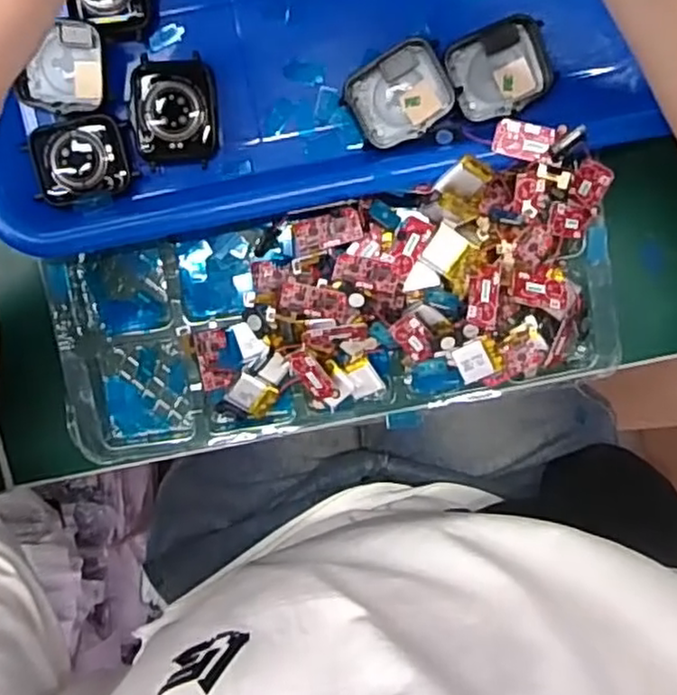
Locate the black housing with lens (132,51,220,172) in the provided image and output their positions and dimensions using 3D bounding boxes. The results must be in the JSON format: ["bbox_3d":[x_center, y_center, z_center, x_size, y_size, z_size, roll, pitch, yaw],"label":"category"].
[{"bbox_3d":[-0.071,-0.103,0.302,0.035,0.009,0.044,-1,96,-1],"label":"black housing with lens"}]

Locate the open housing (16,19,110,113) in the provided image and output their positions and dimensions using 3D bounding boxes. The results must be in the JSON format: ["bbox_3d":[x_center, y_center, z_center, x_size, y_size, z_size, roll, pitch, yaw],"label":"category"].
[{"bbox_3d":[-0.118,-0.120,0.299,0.038,0.013,0.035,-2,96,-1],"label":"open housing"}]

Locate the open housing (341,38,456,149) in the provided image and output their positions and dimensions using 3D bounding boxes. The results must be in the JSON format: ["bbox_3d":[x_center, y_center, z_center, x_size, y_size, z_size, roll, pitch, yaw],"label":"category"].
[{"bbox_3d":[0.027,-0.110,0.302,0.042,0.014,0.036,-31,96,2],"label":"open housing"}]

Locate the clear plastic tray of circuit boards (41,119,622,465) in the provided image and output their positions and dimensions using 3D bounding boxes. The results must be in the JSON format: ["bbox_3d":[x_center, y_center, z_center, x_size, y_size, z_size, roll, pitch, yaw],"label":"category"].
[{"bbox_3d":[-0.002,-0.018,0.317,0.262,0.053,0.115,-11,96,0],"label":"clear plastic tray of circuit boards"}]

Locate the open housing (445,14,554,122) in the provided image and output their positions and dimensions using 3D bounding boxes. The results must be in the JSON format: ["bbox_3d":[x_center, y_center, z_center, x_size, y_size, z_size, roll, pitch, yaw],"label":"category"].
[{"bbox_3d":[0.071,-0.122,0.303,0.042,0.010,0.037,-22,96,1],"label":"open housing"}]

